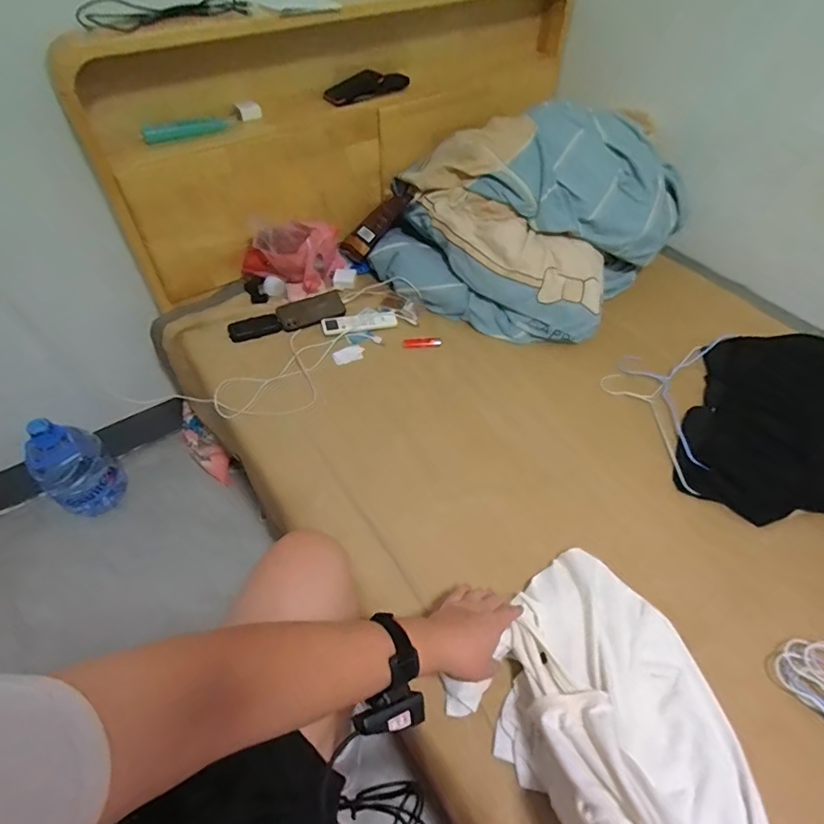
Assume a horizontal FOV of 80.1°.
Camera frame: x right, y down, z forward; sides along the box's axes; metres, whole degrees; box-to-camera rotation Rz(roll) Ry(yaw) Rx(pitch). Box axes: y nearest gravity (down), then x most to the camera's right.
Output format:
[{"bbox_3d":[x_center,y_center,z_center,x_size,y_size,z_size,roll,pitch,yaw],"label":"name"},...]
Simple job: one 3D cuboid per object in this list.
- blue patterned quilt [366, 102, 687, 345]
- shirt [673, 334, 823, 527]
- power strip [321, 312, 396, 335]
[{"bbox_3d":[0.253,-0.433,1.080,0.576,0.336,0.445,22,53,17],"label":"blue patterned quilt"},{"bbox_3d":[0.768,0.023,0.878,0.557,0.053,0.404,8,50,7],"label":"shirt"},{"bbox_3d":[-0.115,-0.195,1.074,0.160,0.025,0.053,-11,51,-10],"label":"power strip"}]

